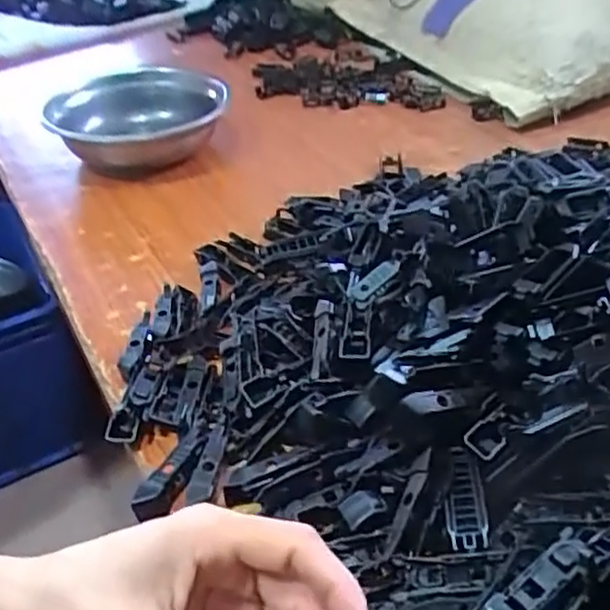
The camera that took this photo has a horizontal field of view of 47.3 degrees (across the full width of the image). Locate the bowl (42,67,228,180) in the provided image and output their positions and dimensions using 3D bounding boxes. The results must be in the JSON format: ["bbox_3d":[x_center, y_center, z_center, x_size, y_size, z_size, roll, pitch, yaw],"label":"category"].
[{"bbox_3d":[-0.188,-0.212,0.793,0.185,0.065,0.193,-3,37,2],"label":"bowl"}]

